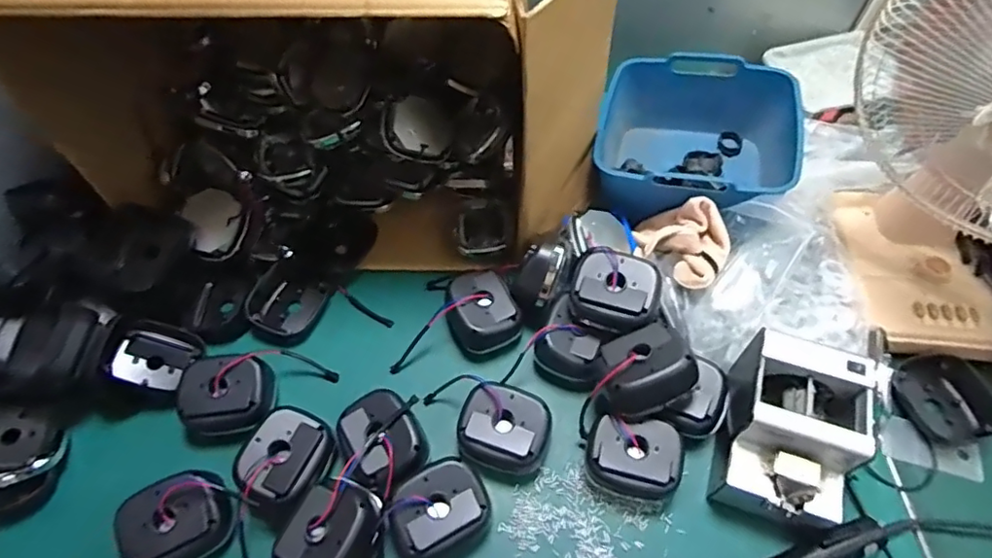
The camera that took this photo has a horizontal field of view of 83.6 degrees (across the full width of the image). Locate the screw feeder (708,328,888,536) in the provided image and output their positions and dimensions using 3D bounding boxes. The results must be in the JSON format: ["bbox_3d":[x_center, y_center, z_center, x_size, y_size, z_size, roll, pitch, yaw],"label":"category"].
[{"bbox_3d":[0.348,0.181,0.666,0.138,0.138,0.190,15,58,13],"label":"screw feeder"}]

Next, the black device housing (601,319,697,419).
[{"bbox_3d":[0.181,0.112,0.688,0.117,0.057,0.092,-22,36,10],"label":"black device housing"}]

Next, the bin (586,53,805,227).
[{"bbox_3d":[0.321,-0.219,0.913,0.295,0.136,0.309,14,58,12],"label":"bin"}]

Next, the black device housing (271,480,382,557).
[{"bbox_3d":[-0.200,0.311,0.663,0.098,0.079,0.129,26,61,19],"label":"black device housing"}]

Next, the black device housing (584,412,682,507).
[{"bbox_3d":[0.168,0.226,0.693,0.107,0.076,0.083,7,57,8],"label":"black device housing"}]

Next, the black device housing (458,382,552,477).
[{"bbox_3d":[0.013,0.195,0.719,0.114,0.071,0.095,11,57,10],"label":"black device housing"}]

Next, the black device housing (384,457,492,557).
[{"bbox_3d":[-0.074,0.283,0.667,0.125,0.074,0.098,-30,60,-16],"label":"black device housing"}]

